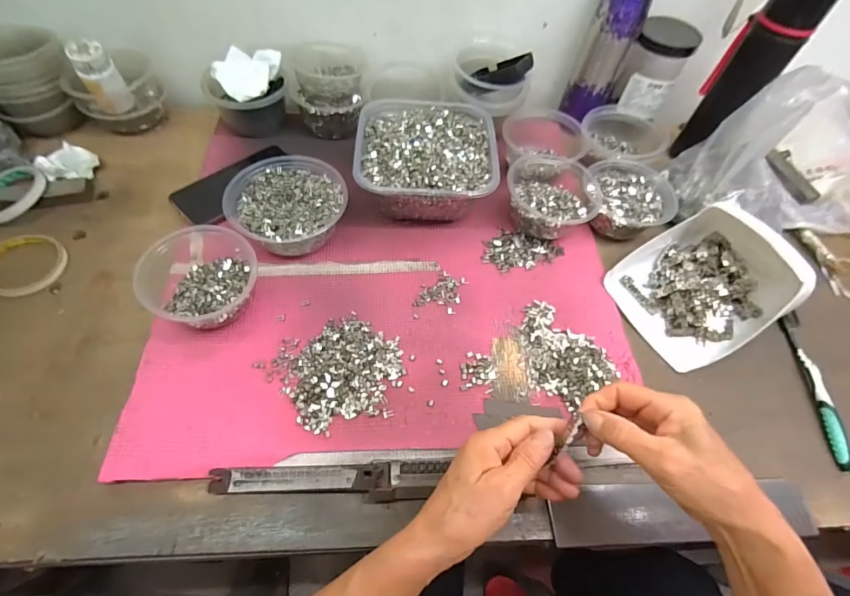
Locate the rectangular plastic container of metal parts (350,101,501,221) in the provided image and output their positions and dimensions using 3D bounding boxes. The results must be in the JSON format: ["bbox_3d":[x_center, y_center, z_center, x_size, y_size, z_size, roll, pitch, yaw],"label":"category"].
[{"bbox_3d":[0.000,-0.180,0.556,0.175,0.081,0.180,2,58,-3],"label":"rectangular plastic container of metal parts"}]

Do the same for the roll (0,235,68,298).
[{"bbox_3d":[-0.471,-0.039,0.489,0.087,0.009,0.081,2,61,-3],"label":"roll"}]

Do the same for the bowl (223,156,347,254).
[{"bbox_3d":[-0.165,-0.110,0.513,0.128,0.057,0.133,2,58,-3],"label":"bowl"}]

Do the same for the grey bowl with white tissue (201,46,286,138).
[{"bbox_3d":[-0.250,-0.285,0.596,0.108,0.091,0.084,-11,60,-11],"label":"grey bowl with white tissue"}]

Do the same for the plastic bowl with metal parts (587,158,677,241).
[{"bbox_3d":[0.270,-0.132,0.563,0.106,0.044,0.108,2,58,-3],"label":"plastic bowl with metal parts"}]

